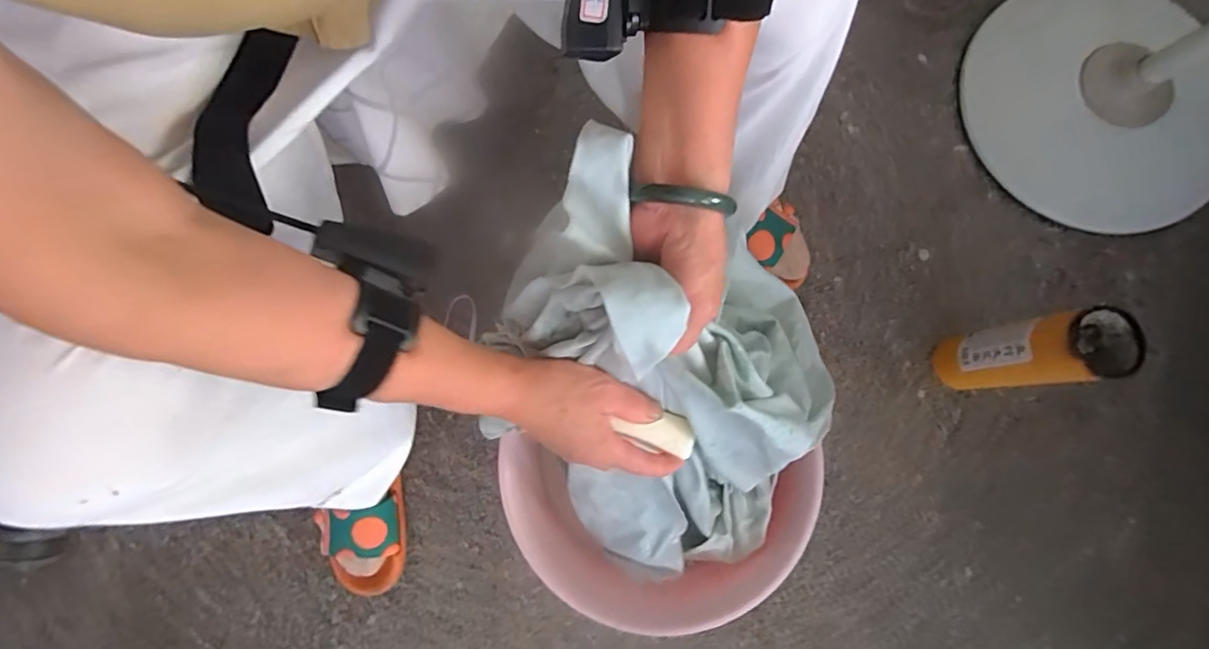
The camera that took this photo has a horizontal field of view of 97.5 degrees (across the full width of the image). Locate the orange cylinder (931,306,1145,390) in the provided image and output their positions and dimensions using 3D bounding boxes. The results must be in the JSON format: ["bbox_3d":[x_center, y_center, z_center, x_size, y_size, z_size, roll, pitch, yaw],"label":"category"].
[{"bbox_3d":[0.478,0.035,0.615,0.069,0.218,0.070,0,80,1],"label":"orange cylinder"}]

